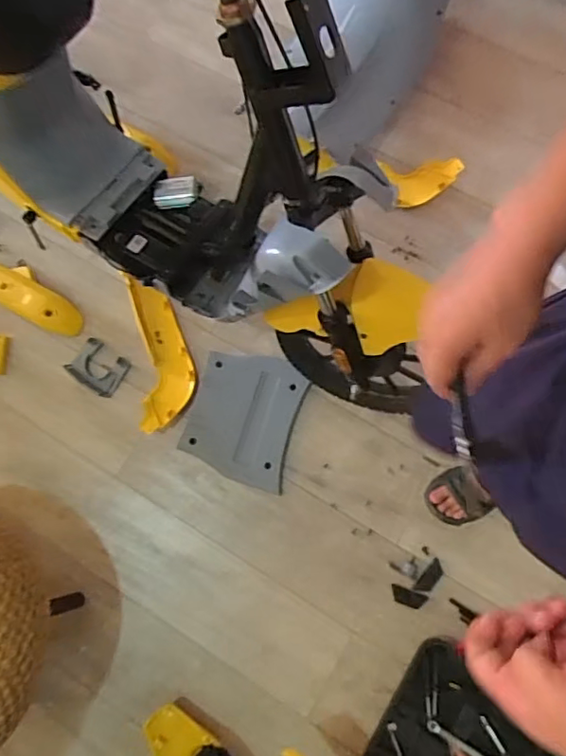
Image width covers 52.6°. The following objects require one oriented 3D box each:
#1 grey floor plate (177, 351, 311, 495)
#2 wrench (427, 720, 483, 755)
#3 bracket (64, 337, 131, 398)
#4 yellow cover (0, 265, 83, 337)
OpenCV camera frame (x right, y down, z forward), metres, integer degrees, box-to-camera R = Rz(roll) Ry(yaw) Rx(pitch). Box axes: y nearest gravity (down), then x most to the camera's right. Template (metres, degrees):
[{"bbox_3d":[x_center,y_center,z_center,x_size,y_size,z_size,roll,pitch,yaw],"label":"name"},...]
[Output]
[{"bbox_3d":[-0.090,0.087,1.323,0.249,0.040,0.288,16,80,7],"label":"grey floor plate"},{"bbox_3d":[0.366,0.744,1.159,0.158,0.007,0.028,31,87,14],"label":"wrench"},{"bbox_3d":[-0.436,-0.027,1.354,0.123,0.031,0.102,36,83,10],"label":"bracket"},{"bbox_3d":[-0.613,-0.198,1.386,0.292,0.049,0.108,27,81,9],"label":"yellow cover"}]

